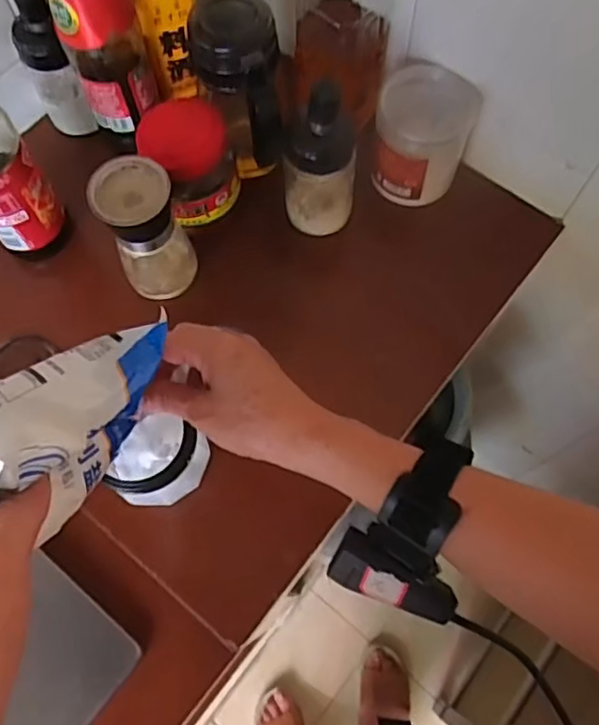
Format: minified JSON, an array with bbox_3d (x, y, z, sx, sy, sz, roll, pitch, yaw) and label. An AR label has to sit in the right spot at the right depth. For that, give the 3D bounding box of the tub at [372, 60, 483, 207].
[{"bbox_3d":[0.115,-0.217,0.588,0.088,0.089,0.098,11,70,5],"label":"tub"}]

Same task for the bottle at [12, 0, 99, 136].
[{"bbox_3d":[-0.236,-0.279,0.594,0.043,0.146,0.042,-27,72,-9],"label":"bottle"}]

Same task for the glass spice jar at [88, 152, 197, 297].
[{"bbox_3d":[-0.129,-0.111,0.527,0.061,0.119,0.063,0,70,1],"label":"glass spice jar"}]

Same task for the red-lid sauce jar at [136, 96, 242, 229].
[{"bbox_3d":[-0.093,-0.173,0.535,0.068,0.076,0.071,0,70,1],"label":"red-lid sauce jar"}]

